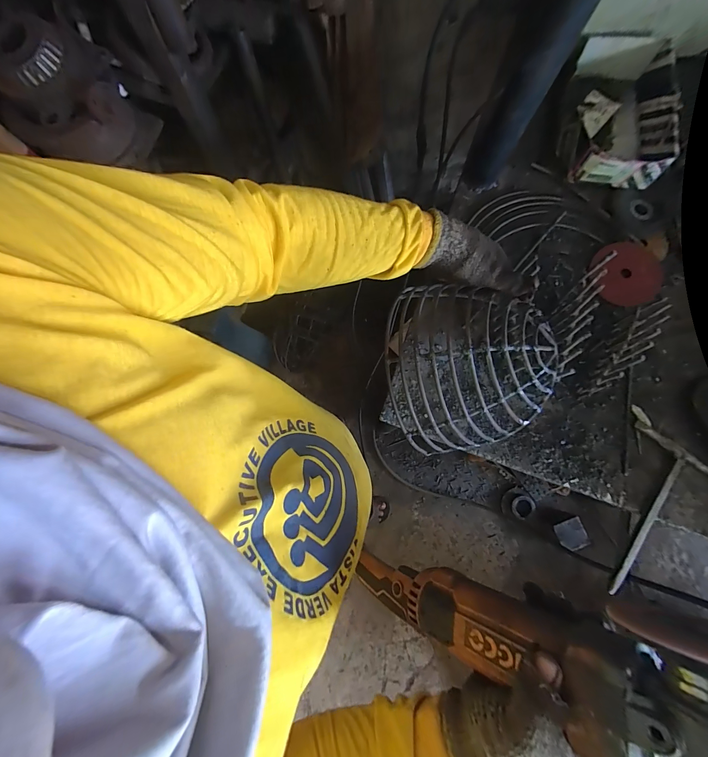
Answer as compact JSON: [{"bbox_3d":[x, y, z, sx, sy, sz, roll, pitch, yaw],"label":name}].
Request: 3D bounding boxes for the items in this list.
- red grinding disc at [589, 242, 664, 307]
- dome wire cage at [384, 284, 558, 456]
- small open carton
[{"bbox_3d":[0.420,-0.160,0.504,0.093,0.012,0.100,-2,81,11],"label":"red grinding disc"},{"bbox_3d":[0.139,-0.016,0.421,0.201,0.121,0.210,-9,79,0],"label":"dome wire cage"},{"bbox_3d":[0.415,-0.426,0.525,0.138,0.066,0.240,12,80,4],"label":"small open carton"}]

